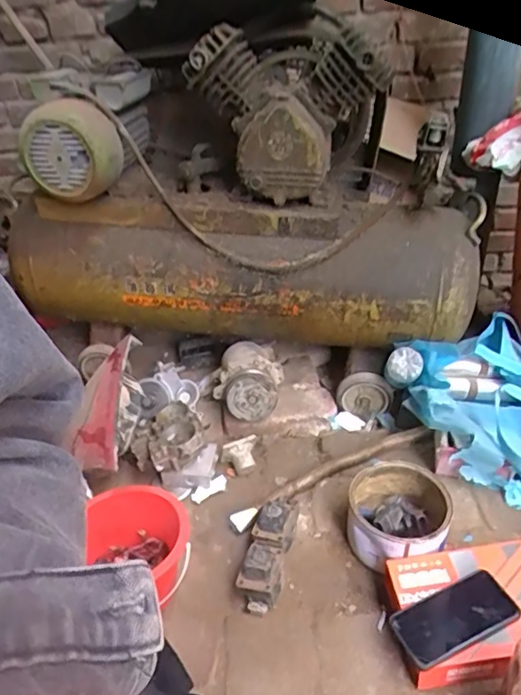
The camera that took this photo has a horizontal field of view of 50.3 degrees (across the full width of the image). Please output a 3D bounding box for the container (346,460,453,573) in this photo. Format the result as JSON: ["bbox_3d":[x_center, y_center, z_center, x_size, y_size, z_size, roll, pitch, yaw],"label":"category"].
[{"bbox_3d":[0.209,0.264,0.855,0.142,0.091,0.147,-3,34,2],"label":"container"}]

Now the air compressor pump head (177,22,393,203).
[{"bbox_3d":[0.067,-0.400,0.935,0.291,0.233,0.221,9,36,20],"label":"air compressor pump head"}]

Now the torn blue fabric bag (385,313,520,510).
[{"bbox_3d":[0.450,0.111,1.000,0.328,0.162,0.350,-19,36,-20],"label":"torn blue fabric bag"}]

